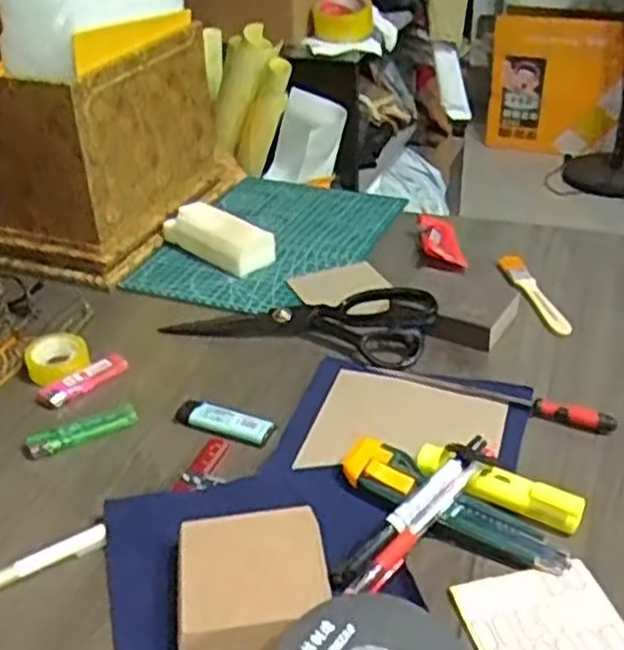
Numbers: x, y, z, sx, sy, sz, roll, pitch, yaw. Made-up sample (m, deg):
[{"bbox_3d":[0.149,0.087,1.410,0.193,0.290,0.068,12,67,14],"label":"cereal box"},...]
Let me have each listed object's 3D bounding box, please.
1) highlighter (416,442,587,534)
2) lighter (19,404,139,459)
[{"bbox_3d":[0.122,0.108,0.537,0.113,0.022,0.023,15,37,24],"label":"highlighter"},{"bbox_3d":[-0.177,0.081,0.615,0.087,0.010,0.022,-17,36,-21],"label":"lighter"}]

